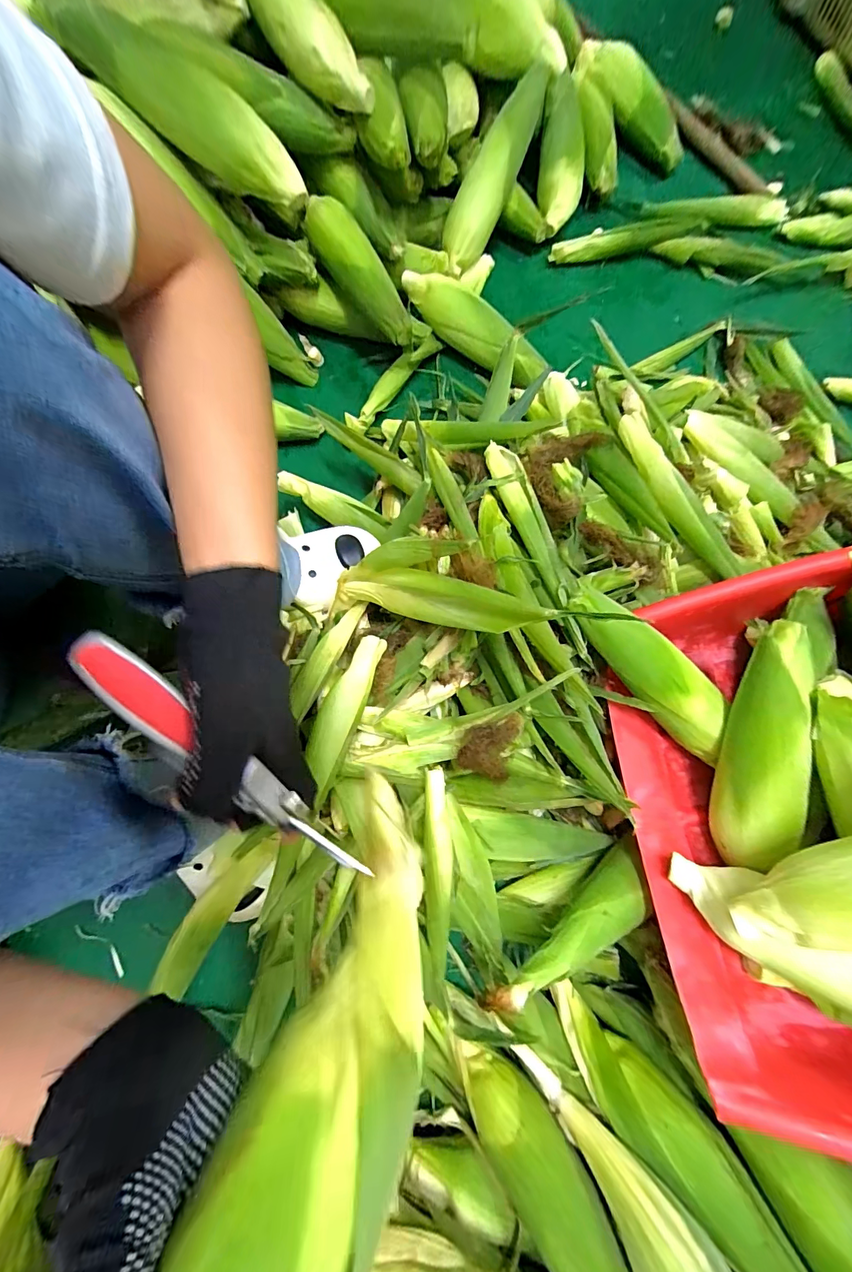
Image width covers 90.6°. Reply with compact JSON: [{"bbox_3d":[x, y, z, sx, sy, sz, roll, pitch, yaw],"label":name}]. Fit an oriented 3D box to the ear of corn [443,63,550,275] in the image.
[{"bbox_3d":[0.087,-0.635,0.583,0.065,0.049,0.242,32,105,7],"label":"ear of corn"}]

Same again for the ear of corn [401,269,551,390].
[{"bbox_3d":[0.062,-0.424,0.581,0.064,0.062,0.237,-43,81,-7],"label":"ear of corn"}]

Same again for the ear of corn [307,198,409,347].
[{"bbox_3d":[-0.086,-0.463,0.537,0.059,0.047,0.211,-27,79,-4],"label":"ear of corn"}]

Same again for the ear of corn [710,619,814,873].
[{"bbox_3d":[0.296,0.096,0.365,0.048,0.055,0.216,5,97,2],"label":"ear of corn"}]

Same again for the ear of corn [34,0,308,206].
[{"bbox_3d":[-0.257,-0.559,0.440,0.258,0.082,0.060,28,80,-11],"label":"ear of corn"}]

